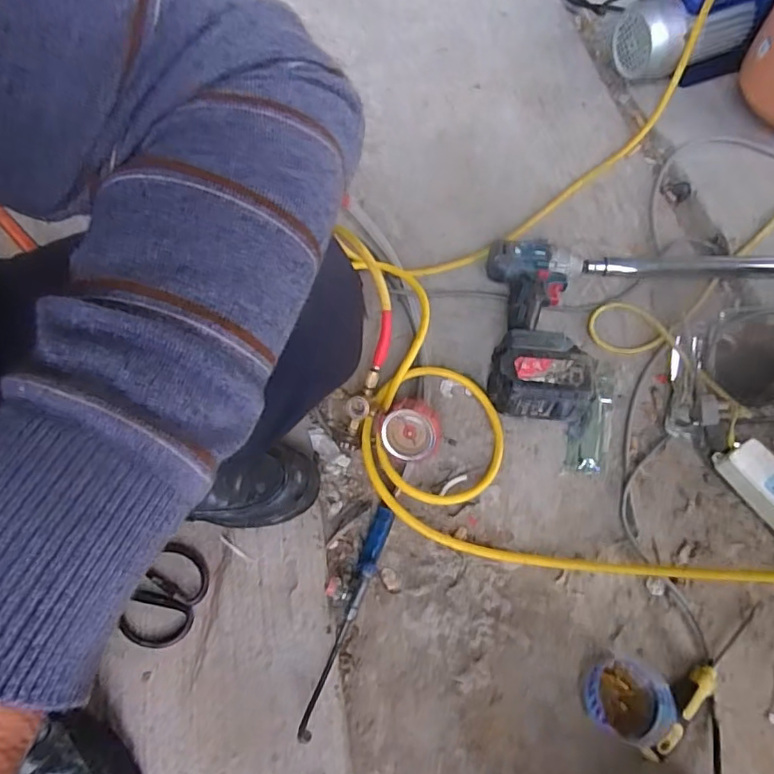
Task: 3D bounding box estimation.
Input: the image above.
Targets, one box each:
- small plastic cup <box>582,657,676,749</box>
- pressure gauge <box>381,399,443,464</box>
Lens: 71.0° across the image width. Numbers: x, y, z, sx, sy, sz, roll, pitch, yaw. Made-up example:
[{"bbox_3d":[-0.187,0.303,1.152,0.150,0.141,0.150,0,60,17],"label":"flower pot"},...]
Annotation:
[{"bbox_3d":[0.234,0.314,0.545,0.085,0.066,0.079,-4,64,0],"label":"small plastic cup"},{"bbox_3d":[0.028,0.052,0.638,0.070,0.038,0.070,2,98,12],"label":"pressure gauge"}]

